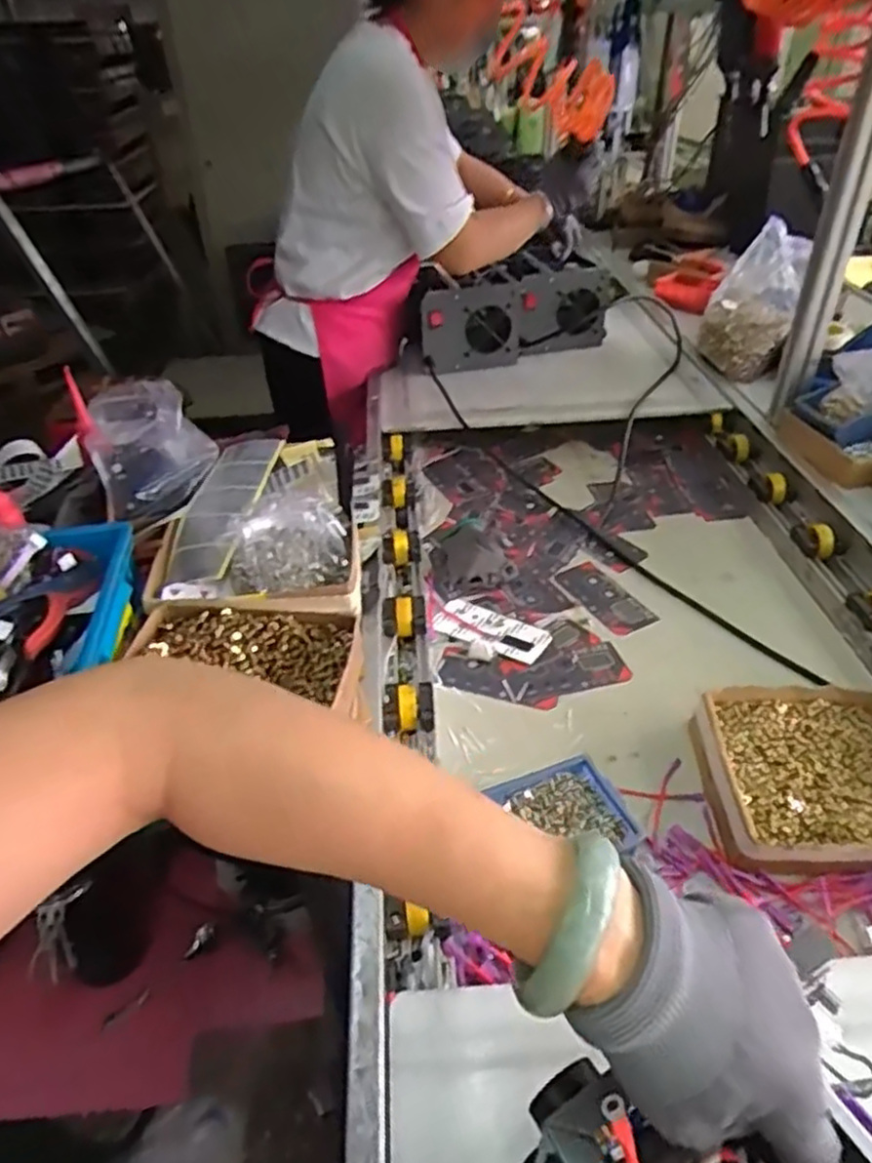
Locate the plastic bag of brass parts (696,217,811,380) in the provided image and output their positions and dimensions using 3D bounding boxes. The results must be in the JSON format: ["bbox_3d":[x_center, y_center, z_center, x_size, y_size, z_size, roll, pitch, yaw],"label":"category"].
[{"bbox_3d":[0.574,-0.500,1.314,0.148,0.153,0.252,21,80,28],"label":"plastic bag of brass parts"}]

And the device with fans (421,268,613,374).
[{"bbox_3d":[0.153,-0.509,1.403,0.383,0.159,0.101,-12,38,-13],"label":"device with fans"}]

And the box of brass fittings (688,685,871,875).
[{"bbox_3d":[0.377,0.186,0.693,0.227,0.048,0.201,-1,37,2],"label":"box of brass fittings"}]

